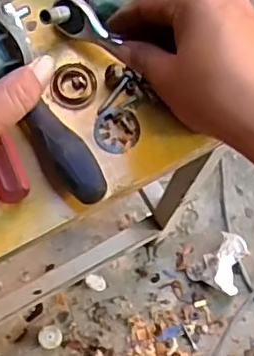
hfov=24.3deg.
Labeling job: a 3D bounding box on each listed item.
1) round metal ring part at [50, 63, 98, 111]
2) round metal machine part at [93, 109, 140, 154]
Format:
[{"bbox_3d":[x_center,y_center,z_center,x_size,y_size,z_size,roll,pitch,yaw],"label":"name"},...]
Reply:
[{"bbox_3d":[-0.038,-0.066,0.426,0.032,0.011,0.032,0,68,-1],"label":"round metal ring part"},{"bbox_3d":[-0.007,-0.032,0.419,0.032,0.007,0.031,0,68,-1],"label":"round metal machine part"}]

